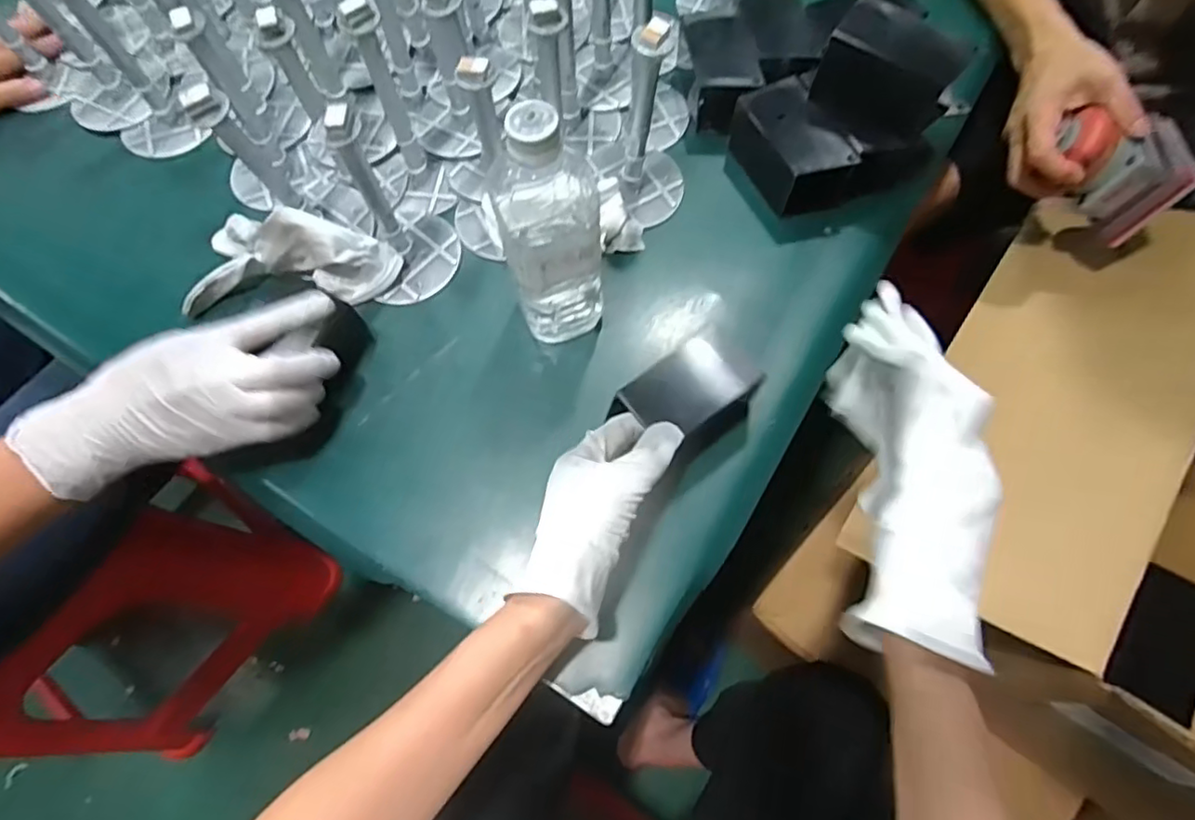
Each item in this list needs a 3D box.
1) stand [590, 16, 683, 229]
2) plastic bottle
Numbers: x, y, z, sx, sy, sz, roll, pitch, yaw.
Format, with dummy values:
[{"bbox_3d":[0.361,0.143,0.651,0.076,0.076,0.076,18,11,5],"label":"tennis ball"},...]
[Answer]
[{"bbox_3d":[0.033,-0.230,0.488,0.082,0.153,0.087,-1,68,2],"label":"stand"},{"bbox_3d":[-0.030,-0.118,0.418,0.064,0.195,0.069,-10,68,-2],"label":"plastic bottle"}]

